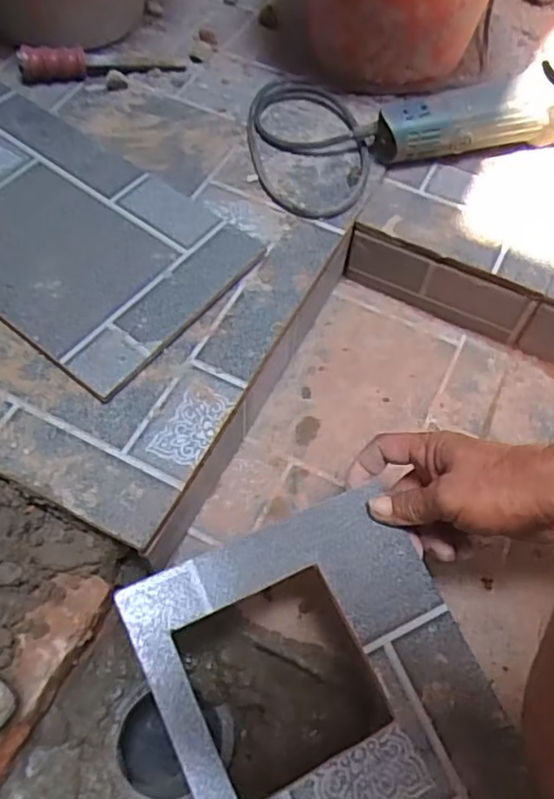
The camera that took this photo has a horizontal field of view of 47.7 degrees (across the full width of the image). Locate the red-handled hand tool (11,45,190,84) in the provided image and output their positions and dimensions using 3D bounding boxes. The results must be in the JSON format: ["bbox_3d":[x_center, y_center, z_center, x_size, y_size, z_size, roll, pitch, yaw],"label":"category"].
[{"bbox_3d":[-0.197,-0.380,0.702,0.175,0.030,0.021,-5,61,-6],"label":"red-handled hand tool"}]

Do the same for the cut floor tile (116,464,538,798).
[{"bbox_3d":[0.039,0.185,0.410,0.211,0.011,0.222,-21,70,-20],"label":"cut floor tile"}]

